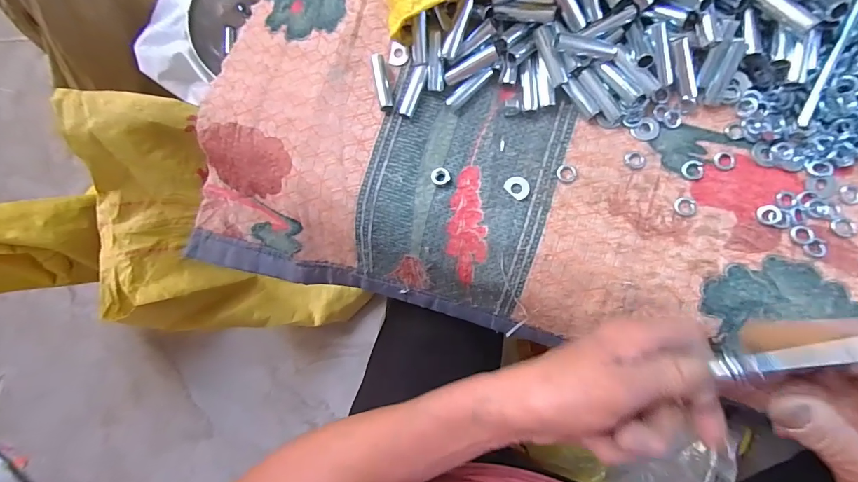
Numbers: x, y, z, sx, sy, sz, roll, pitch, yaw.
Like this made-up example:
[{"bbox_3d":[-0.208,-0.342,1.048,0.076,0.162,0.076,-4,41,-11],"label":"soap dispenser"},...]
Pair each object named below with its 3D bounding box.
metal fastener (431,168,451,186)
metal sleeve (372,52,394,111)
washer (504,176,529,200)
[{"bbox_3d":[0.009,-0.048,0.309,0.014,0.006,0.013,-1,85,9],"label":"metal fastener"},{"bbox_3d":[-0.036,-0.122,0.317,0.010,0.009,0.044,-12,84,8],"label":"metal sleeve"},{"bbox_3d":[0.066,-0.040,0.303,0.019,0.004,0.016,42,93,10],"label":"washer"}]

